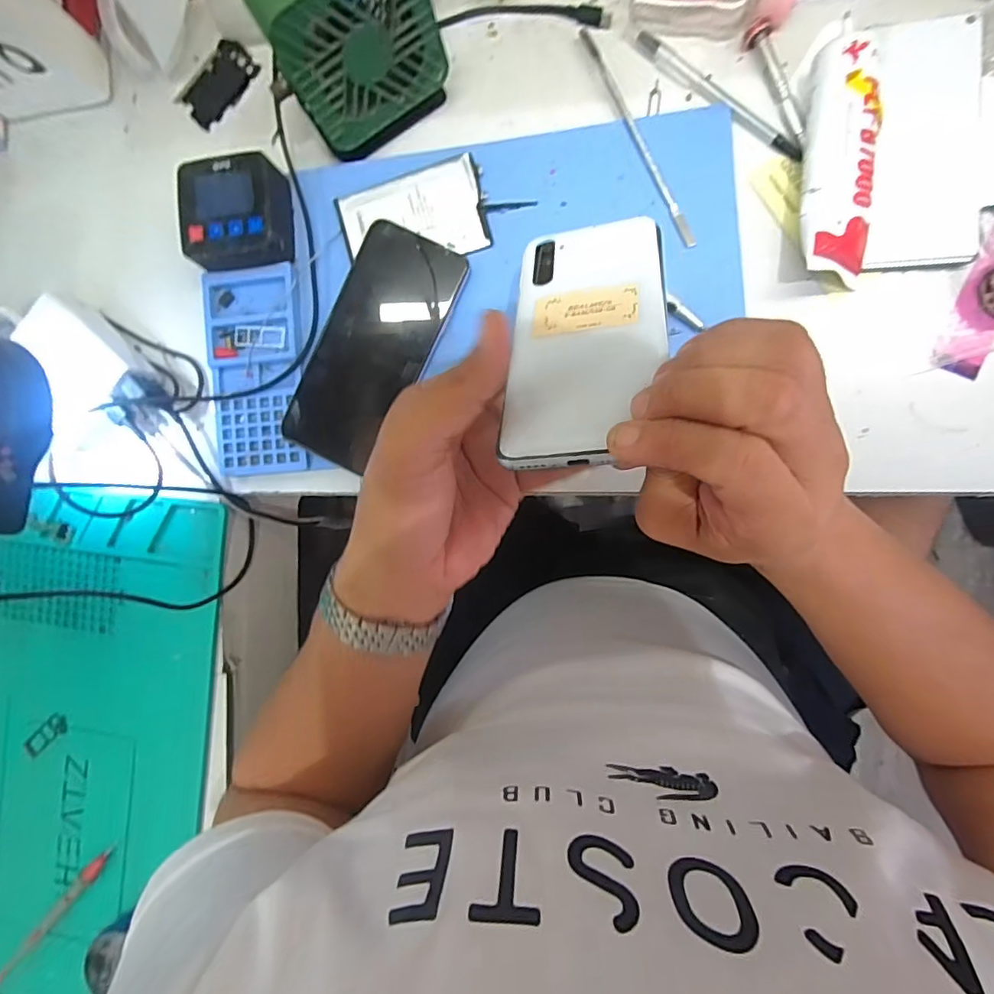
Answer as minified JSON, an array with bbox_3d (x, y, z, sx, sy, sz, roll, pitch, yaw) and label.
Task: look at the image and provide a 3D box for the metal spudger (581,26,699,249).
[{"bbox_3d":[0.096,-0.244,0.356,0.008,0.008,0.168,-25,87,7],"label":"metal spudger"}]

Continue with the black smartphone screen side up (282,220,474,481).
[{"bbox_3d":[-0.088,-0.104,0.368,0.076,0.012,0.166,28,94,7],"label":"black smartphone screen side up"}]

